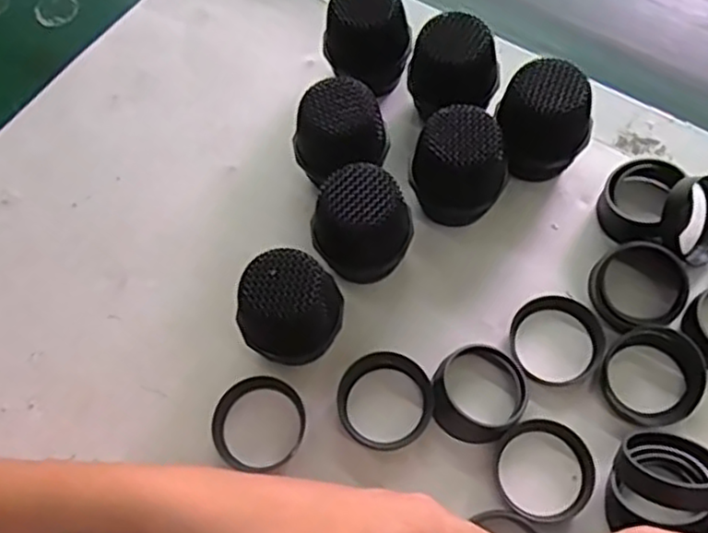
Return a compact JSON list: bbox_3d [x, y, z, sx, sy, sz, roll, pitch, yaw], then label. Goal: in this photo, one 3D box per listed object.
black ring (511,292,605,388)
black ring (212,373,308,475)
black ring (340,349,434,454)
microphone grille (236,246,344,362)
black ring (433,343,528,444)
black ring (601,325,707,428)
[{"bbox_3d":[0.098,0.035,0.338,0.042,0.011,0.043,-1,65,3],"label":"black ring"},{"bbox_3d":[-0.045,0.073,0.329,0.041,0.008,0.045,-1,65,3],"label":"black ring"},{"bbox_3d":[0.014,0.062,0.329,0.045,0.009,0.043,27,69,15],"label":"black ring"},{"bbox_3d":[-0.028,0.023,0.325,0.041,0.057,0.038,-1,65,3],"label":"microphone grille"},{"bbox_3d":[0.058,0.059,0.326,0.042,0.014,0.044,-1,65,3],"label":"black ring"},{"bbox_3d":[0.138,0.050,0.324,0.041,0.017,0.042,-1,65,3],"label":"black ring"}]

